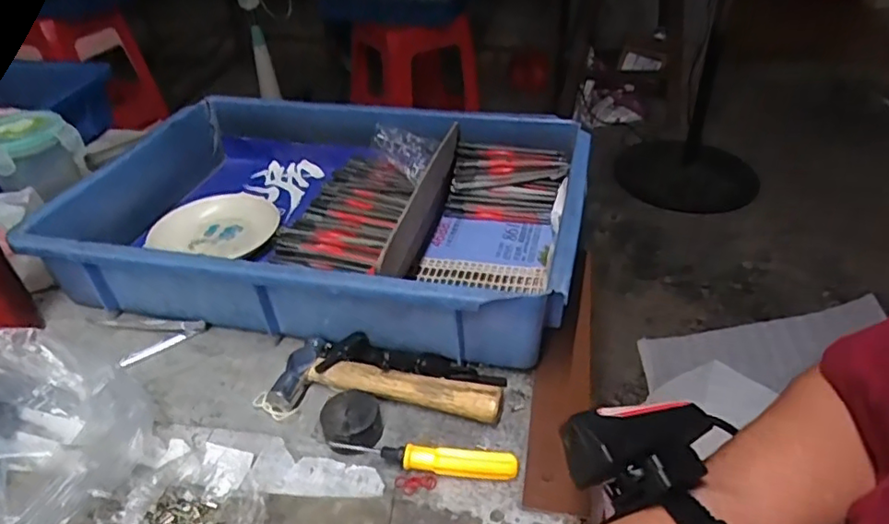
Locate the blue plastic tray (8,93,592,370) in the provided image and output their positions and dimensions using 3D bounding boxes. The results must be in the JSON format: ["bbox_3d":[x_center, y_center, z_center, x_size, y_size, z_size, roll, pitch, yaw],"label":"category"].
[{"bbox_3d":[-0.097,-0.049,0.550,0.425,0.086,0.291,7,38,12],"label":"blue plastic tray"}]

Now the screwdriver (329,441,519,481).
[{"bbox_3d":[-0.012,0.124,0.373,0.113,0.016,0.014,4,37,8],"label":"screwdriver"}]

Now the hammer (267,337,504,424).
[{"bbox_3d":[-0.038,0.085,0.420,0.157,0.022,0.059,7,38,12],"label":"hammer"}]

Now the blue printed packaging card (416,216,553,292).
[{"bbox_3d":[0.040,-0.011,0.548,0.110,0.011,0.106,7,38,12],"label":"blue printed packaging card"}]

